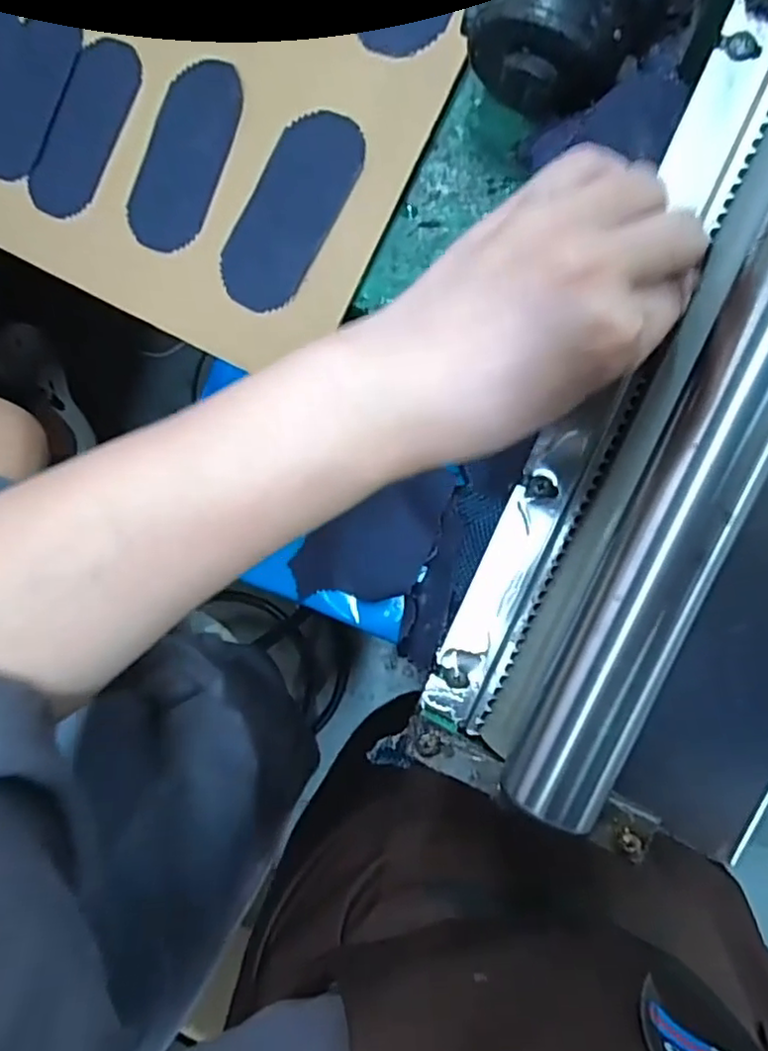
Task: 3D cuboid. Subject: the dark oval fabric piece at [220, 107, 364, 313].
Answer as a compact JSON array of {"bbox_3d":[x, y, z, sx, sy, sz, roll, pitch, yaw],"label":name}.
[{"bbox_3d":[-0.063,-0.206,0.425,0.063,0.013,0.129,31,97,6],"label":"dark oval fabric piece"}]

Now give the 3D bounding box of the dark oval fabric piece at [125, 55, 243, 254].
[{"bbox_3d":[-0.141,-0.258,0.452,0.070,0.004,0.128,26,98,20],"label":"dark oval fabric piece"}]

